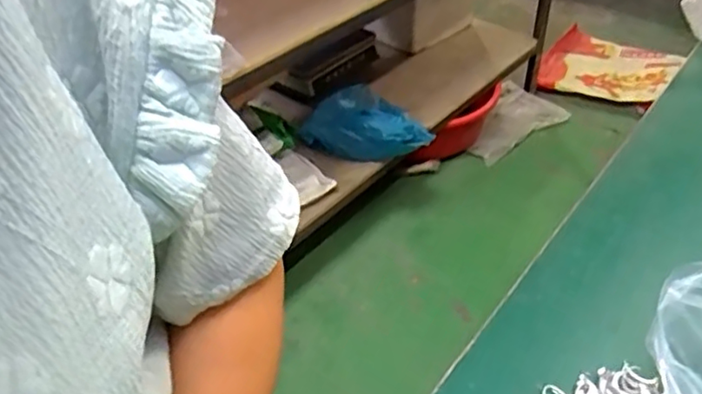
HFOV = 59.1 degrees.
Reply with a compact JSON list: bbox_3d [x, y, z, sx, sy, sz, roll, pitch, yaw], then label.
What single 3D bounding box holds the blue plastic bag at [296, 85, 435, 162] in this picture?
[{"bbox_3d":[0.029,-0.160,1.409,0.303,0.115,0.131,21,46,24],"label":"blue plastic bag"}]

